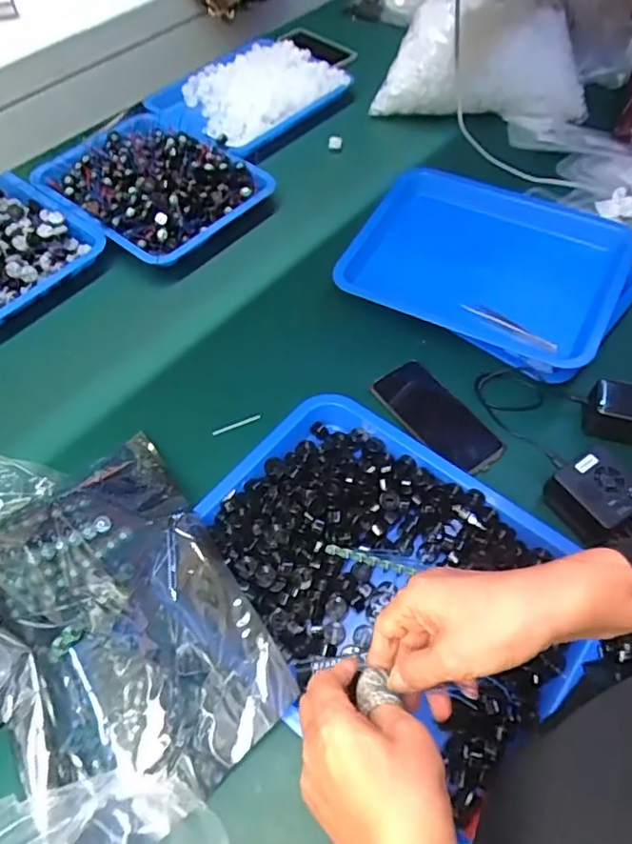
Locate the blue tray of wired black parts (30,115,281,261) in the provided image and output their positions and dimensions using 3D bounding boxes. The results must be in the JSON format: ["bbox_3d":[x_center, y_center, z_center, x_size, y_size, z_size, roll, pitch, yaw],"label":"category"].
[{"bbox_3d":[-0.244,-0.355,0.828,0.292,0.057,0.212,33,63,19],"label":"blue tray of wired black parts"}]

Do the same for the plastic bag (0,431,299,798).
[{"bbox_3d":[-0.183,0.167,0.509,0.215,0.049,0.323,-33,63,-19],"label":"plastic bag"}]

